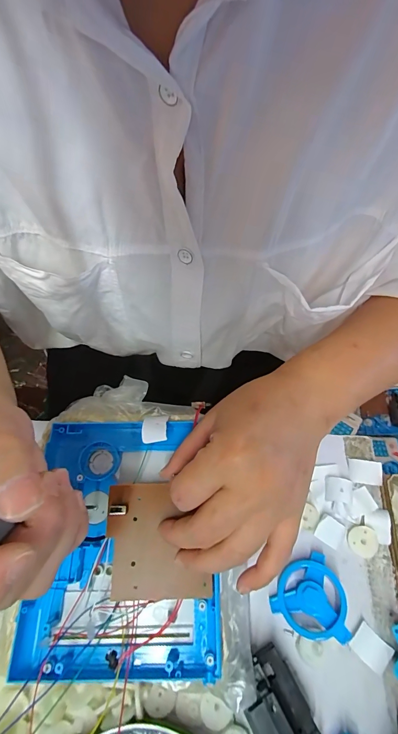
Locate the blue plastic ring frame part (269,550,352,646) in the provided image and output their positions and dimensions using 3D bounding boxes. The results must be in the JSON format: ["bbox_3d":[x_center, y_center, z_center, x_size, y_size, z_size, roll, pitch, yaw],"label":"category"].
[{"bbox_3d":[0.081,0.169,0.250,0.049,0.018,0.052,4,64,1],"label":"blue plastic ring frame part"}]

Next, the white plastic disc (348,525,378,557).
[{"bbox_3d":[0.135,0.142,0.271,0.022,0.004,0.023,0,64,0],"label":"white plastic disc"}]

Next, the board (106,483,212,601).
[{"bbox_3d":[-0.030,0.121,0.235,0.069,0.007,0.073,-3,64,-2],"label":"board"}]

